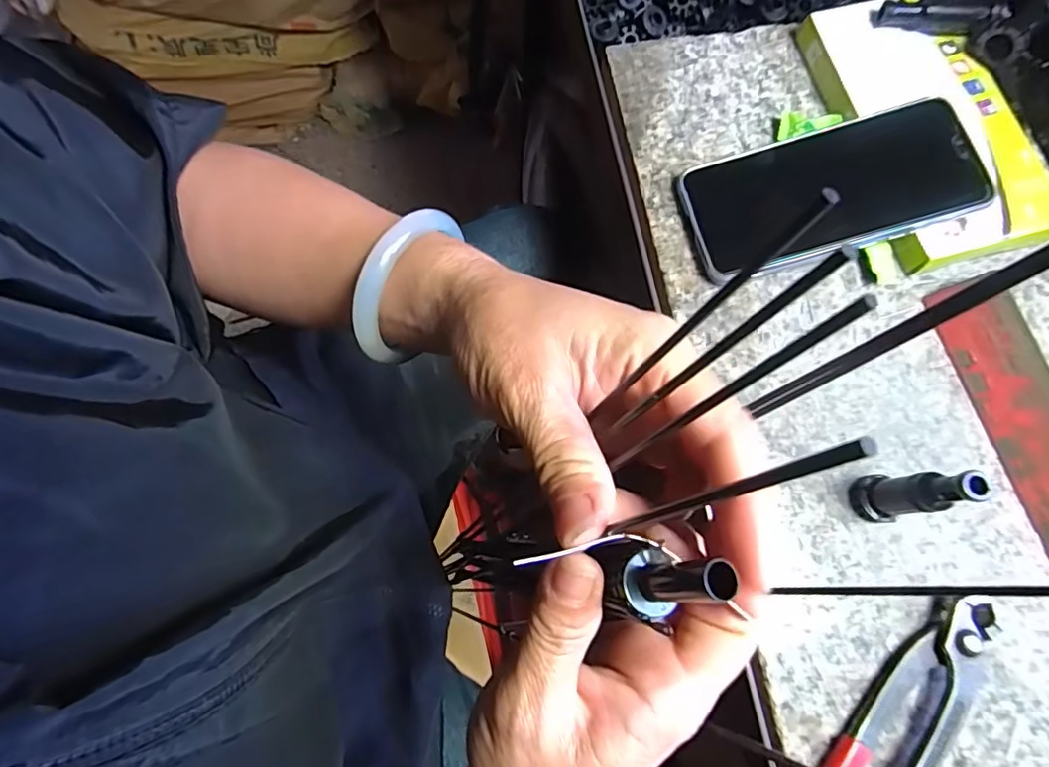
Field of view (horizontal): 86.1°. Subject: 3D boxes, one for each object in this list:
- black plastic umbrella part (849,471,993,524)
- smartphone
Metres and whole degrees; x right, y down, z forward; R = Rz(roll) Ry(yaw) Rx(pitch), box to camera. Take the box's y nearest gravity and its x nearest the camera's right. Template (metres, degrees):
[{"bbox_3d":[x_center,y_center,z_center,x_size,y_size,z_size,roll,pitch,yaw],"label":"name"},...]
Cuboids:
[{"bbox_3d":[0.183,0.054,0.265,0.019,0.068,0.023,1,76,-1],"label":"black plastic umbrella part"},{"bbox_3d":[0.174,-0.112,0.320,0.158,0.010,0.078,-13,71,6],"label":"smartphone"}]

